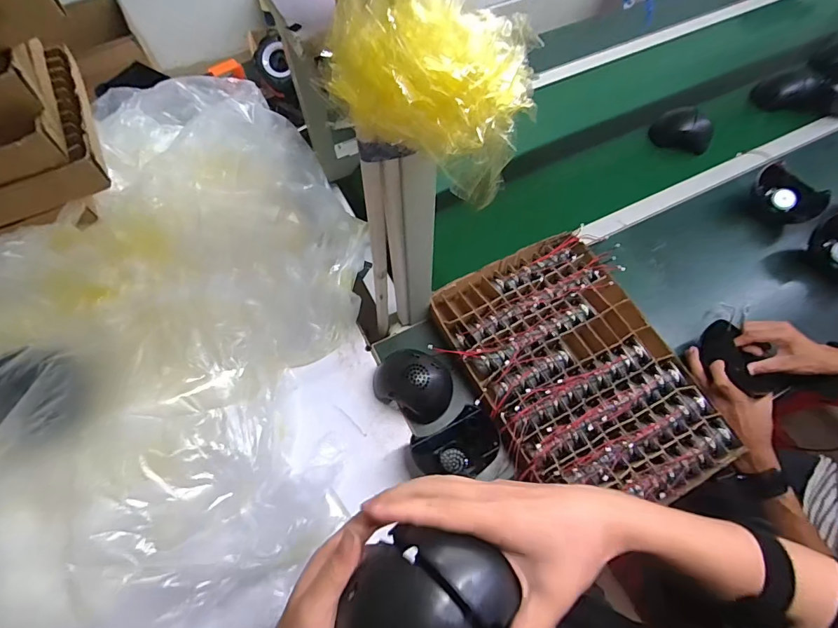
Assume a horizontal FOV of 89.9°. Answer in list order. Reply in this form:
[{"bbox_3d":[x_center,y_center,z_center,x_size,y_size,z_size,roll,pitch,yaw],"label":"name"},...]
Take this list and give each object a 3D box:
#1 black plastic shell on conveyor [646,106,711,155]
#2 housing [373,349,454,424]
[{"bbox_3d":[0.606,-0.422,0.964,0.127,0.068,0.071,28,68,13],"label":"black plastic shell on conveyor"},{"bbox_3d":[-0.008,0.109,0.687,0.126,0.075,0.100,26,68,12],"label":"housing"}]

